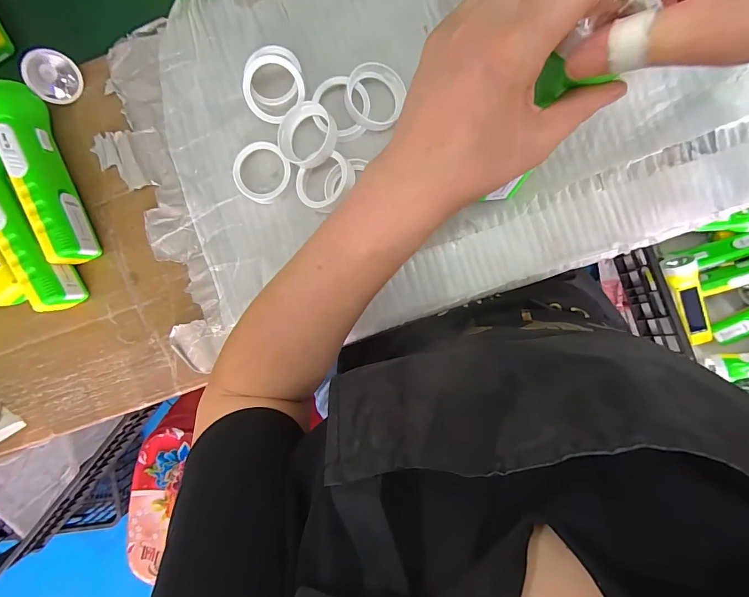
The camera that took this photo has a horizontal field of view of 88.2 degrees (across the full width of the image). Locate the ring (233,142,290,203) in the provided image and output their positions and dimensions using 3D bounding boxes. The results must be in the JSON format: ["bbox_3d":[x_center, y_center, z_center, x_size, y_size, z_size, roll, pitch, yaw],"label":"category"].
[{"bbox_3d":[-0.102,-0.114,0.347,0.049,0.015,0.049,0,90,4],"label":"ring"}]

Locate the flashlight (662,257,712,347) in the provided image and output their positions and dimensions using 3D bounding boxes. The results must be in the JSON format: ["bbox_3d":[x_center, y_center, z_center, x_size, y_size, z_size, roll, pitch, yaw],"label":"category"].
[{"bbox_3d":[0.590,0.007,0.727,0.060,0.050,0.178,-31,107,4],"label":"flashlight"}]

